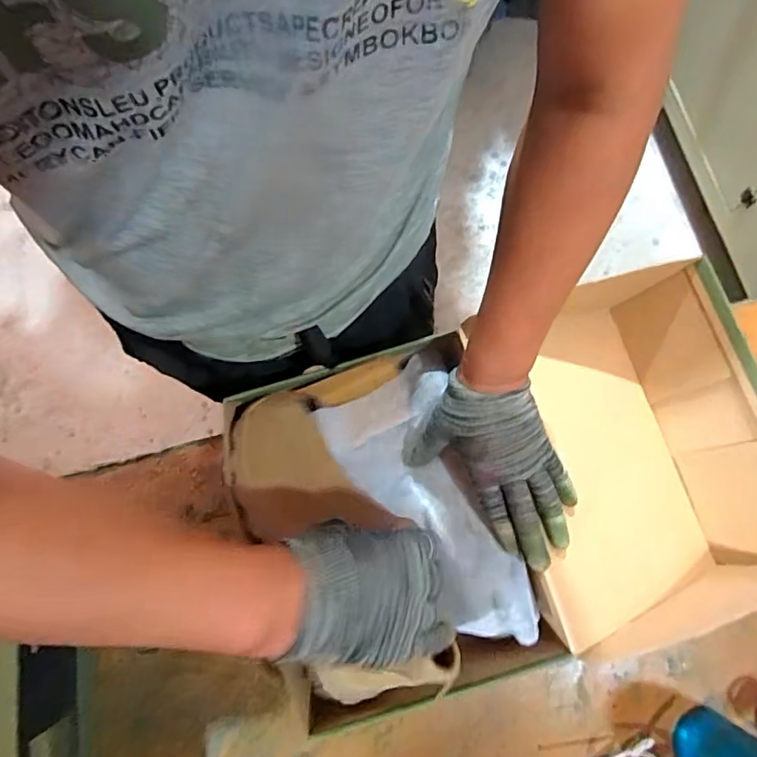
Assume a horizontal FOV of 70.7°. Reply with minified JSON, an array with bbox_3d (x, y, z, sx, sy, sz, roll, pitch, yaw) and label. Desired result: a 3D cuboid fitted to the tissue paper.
[{"bbox_3d":[0.061,0.125,0.539,0.130,0.051,0.278,-31,71,-6],"label":"tissue paper"}]

